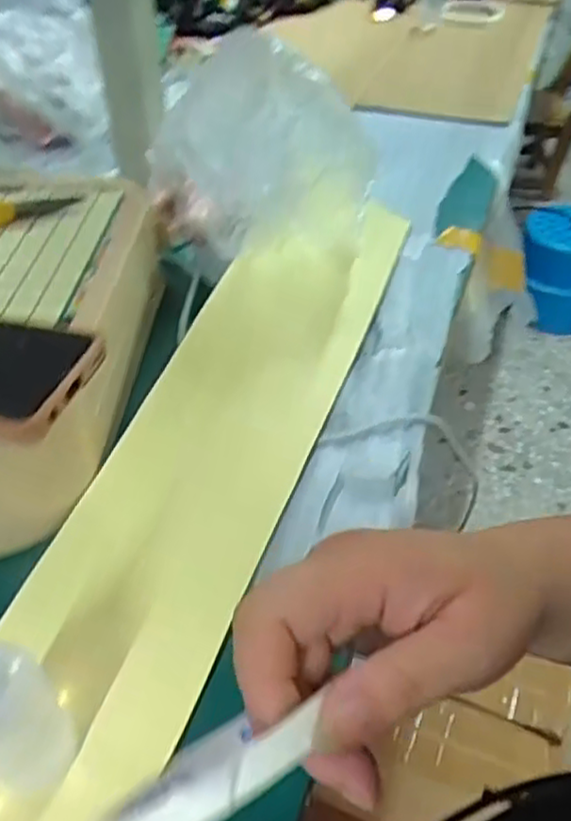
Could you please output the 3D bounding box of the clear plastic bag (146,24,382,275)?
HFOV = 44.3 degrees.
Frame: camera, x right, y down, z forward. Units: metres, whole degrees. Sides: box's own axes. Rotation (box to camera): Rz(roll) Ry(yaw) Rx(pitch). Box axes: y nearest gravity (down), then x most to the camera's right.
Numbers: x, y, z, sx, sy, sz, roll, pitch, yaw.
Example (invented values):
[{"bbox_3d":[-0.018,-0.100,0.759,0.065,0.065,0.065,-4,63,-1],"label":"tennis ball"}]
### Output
[{"bbox_3d":[-0.033,-0.176,0.497,0.173,0.150,0.069,0,27,35],"label":"clear plastic bag"}]

